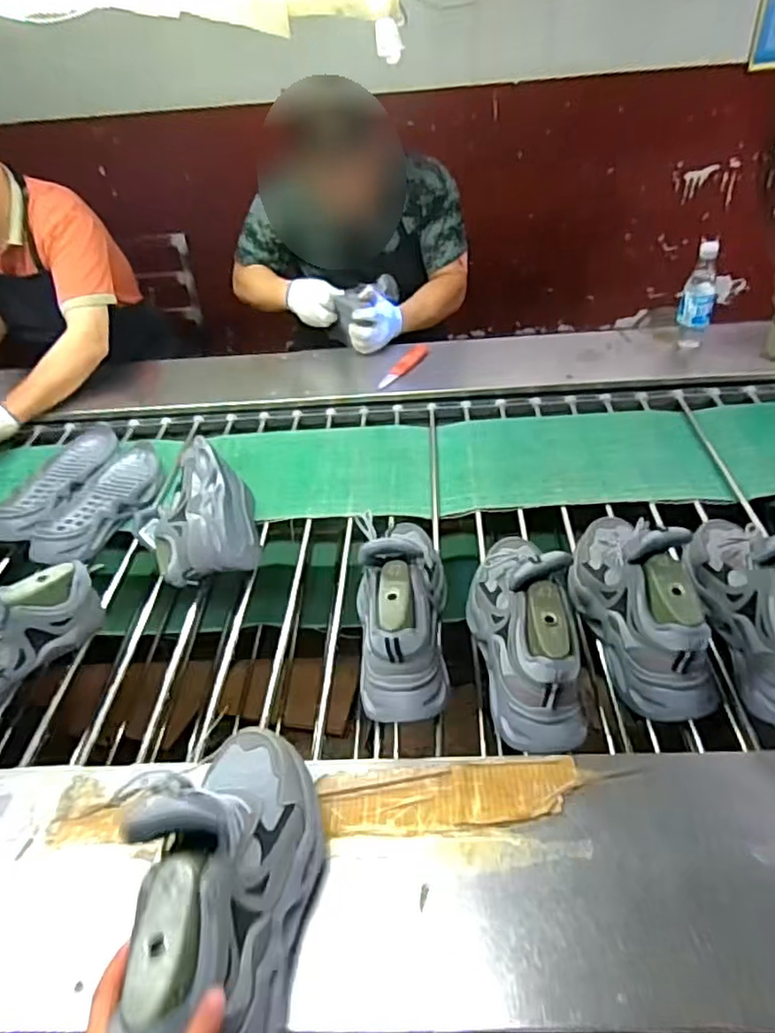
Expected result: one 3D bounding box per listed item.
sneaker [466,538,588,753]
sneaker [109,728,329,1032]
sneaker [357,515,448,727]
[{"bbox_3d":[0.158,0.105,0.791,0.098,0.129,0.307,-7,40,0],"label":"sneaker"},{"bbox_3d":[-0.131,0.286,0.522,0.109,0.156,0.276,3,38,9],"label":"sneaker"},{"bbox_3d":[0.023,0.096,0.832,0.099,0.153,0.279,-3,40,4],"label":"sneaker"}]

